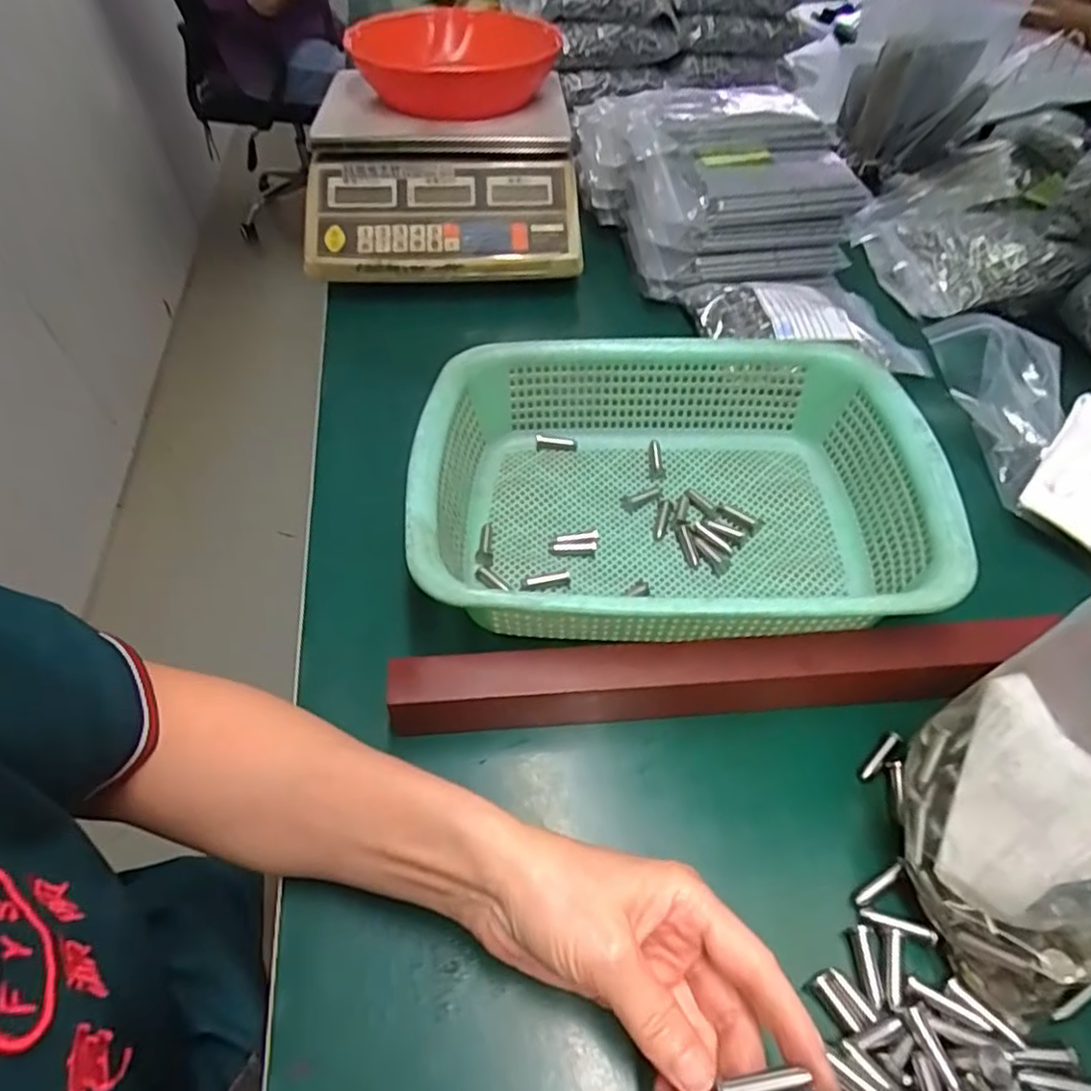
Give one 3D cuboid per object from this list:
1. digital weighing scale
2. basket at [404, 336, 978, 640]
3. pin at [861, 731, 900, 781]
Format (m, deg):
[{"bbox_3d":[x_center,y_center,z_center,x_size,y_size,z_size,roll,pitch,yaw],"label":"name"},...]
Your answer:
[{"bbox_3d":[-0.103,-0.385,0.674,0.259,0.096,0.246,-4,51,-1],"label":"digital weighing scale"},{"bbox_3d":[0.073,-0.033,0.412,0.289,0.080,0.218,-1,51,1],"label":"basket"},{"bbox_3d":[0.176,0.111,0.345,0.031,0.005,0.005,-38,59,-25],"label":"pin"}]

